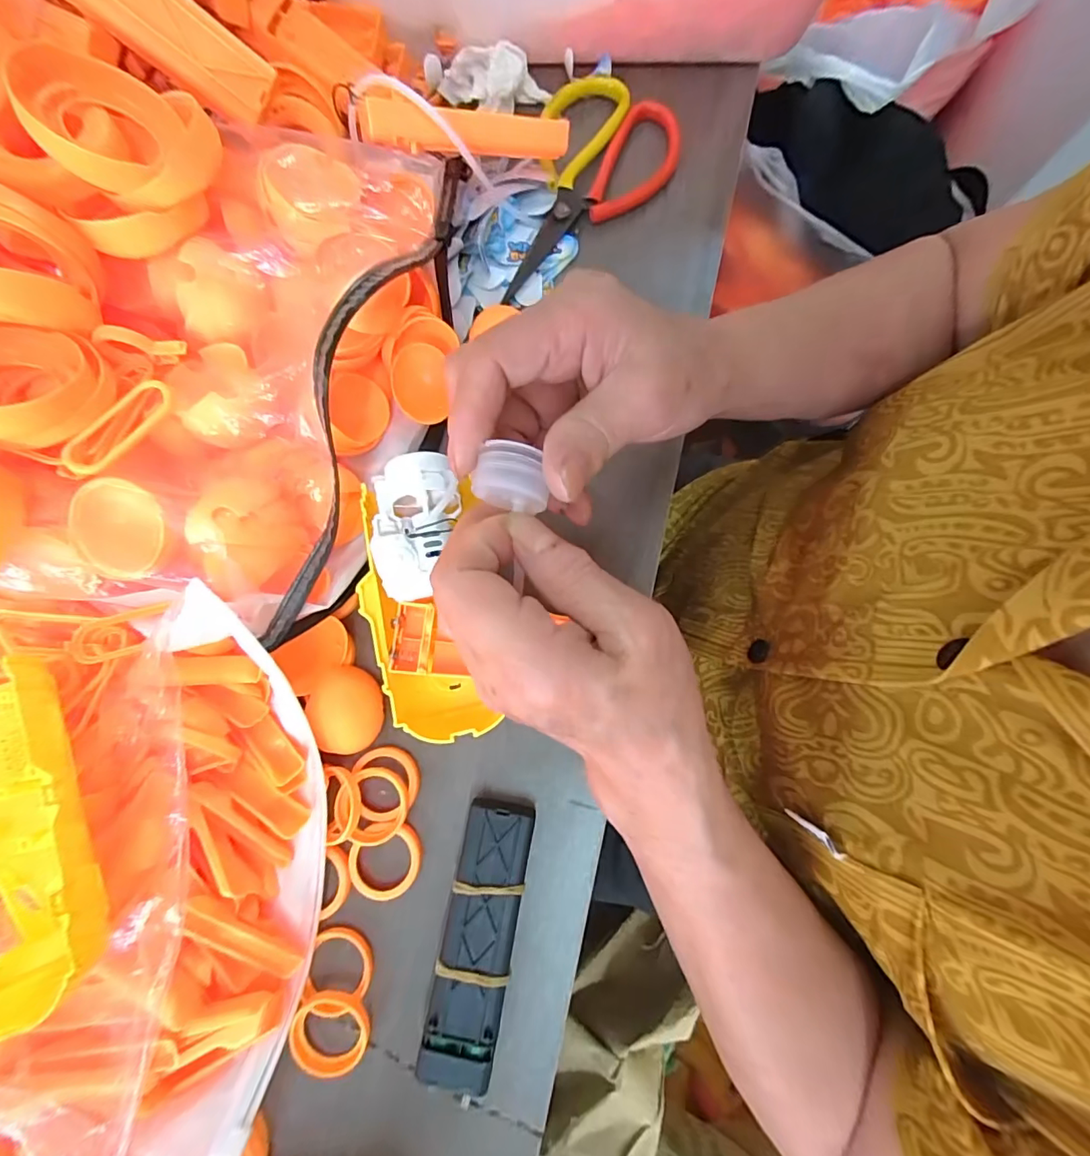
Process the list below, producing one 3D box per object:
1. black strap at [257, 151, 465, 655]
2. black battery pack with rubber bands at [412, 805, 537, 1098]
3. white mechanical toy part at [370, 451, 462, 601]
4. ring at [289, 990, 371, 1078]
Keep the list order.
[{"bbox_3d":[-0.082,-0.096,0.247,0.031,0.093,0.274,19,80,4],"label":"black strap"},{"bbox_3d":[-0.029,0.160,0.225,0.031,0.025,0.108,11,79,3],"label":"black battery pack with rubber bands"},{"bbox_3d":[-0.062,-0.024,0.243,0.041,0.030,0.068,-1,79,1],"label":"white mechanical toy part"},{"bbox_3d":[-0.098,0.208,0.223,0.036,0.006,0.031,-8,79,-1],"label":"ring"}]

